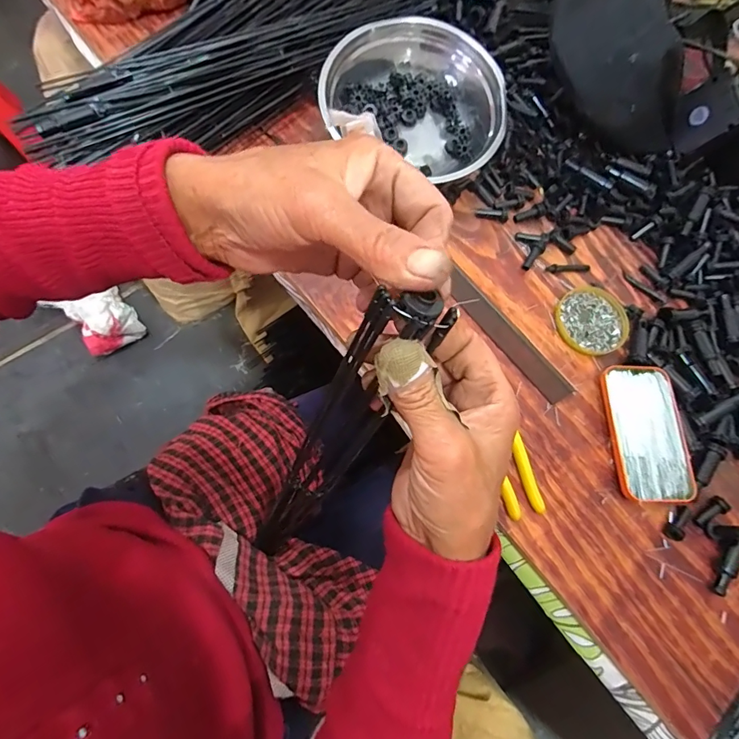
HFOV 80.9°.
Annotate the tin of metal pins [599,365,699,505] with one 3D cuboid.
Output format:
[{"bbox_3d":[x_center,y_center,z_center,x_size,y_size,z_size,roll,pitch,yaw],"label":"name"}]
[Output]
[{"bbox_3d":[0.298,0.067,0.465,0.078,0.021,0.144,0,71,-7],"label":"tin of metal pins"}]

